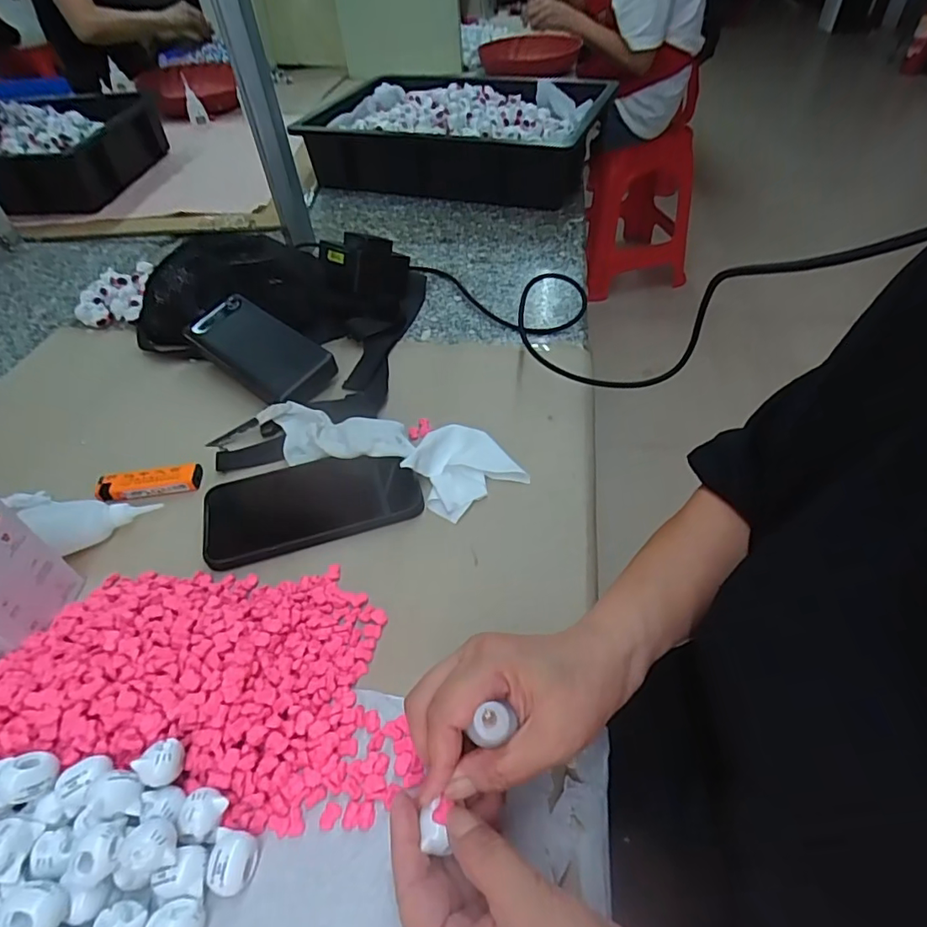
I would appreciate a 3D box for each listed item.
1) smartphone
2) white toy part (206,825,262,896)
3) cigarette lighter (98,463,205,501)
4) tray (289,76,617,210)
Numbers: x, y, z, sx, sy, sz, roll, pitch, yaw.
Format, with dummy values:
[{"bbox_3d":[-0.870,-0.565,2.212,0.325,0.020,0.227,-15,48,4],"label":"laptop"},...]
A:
[{"bbox_3d":[-0.118,0.027,0.419,0.163,0.014,0.077,-14,47,-8],"label":"smartphone"},{"bbox_3d":[-0.112,0.195,0.264,0.019,0.019,0.025,-3,46,3],"label":"white toy part"},{"bbox_3d":[-0.259,0.014,0.445,0.083,0.011,0.022,-7,46,-2],"label":"cigarette lighter"},{"bbox_3d":[-0.002,-0.534,0.872,0.427,0.104,0.305,17,51,19],"label":"tray"}]

